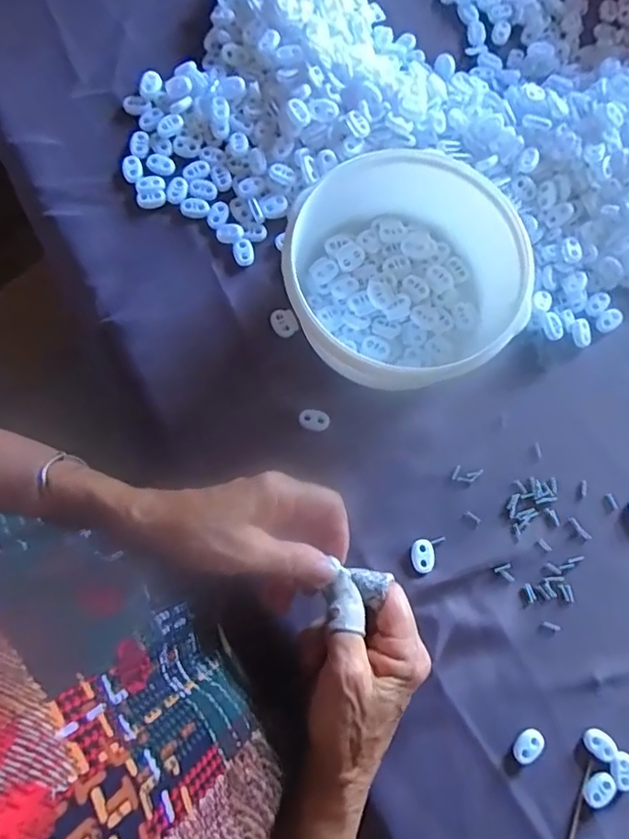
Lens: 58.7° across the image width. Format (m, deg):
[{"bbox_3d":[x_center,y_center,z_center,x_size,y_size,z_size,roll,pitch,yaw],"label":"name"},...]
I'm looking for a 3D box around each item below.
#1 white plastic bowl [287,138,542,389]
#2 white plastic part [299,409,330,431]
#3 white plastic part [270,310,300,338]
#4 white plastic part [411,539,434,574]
[{"bbox_3d":[0.067,-0.106,0.408,0.155,0.075,0.158,0,78,-1],"label":"white plastic bowl"},{"bbox_3d":[0.000,0.000,0.416,0.023,0.004,0.014,16,78,2],"label":"white plastic part"},{"bbox_3d":[-0.023,-0.075,0.431,0.020,0.004,0.023,-24,79,-6],"label":"white plastic part"},{"bbox_3d":[0.078,0.098,0.401,0.016,0.004,0.024,2,78,-1],"label":"white plastic part"}]

